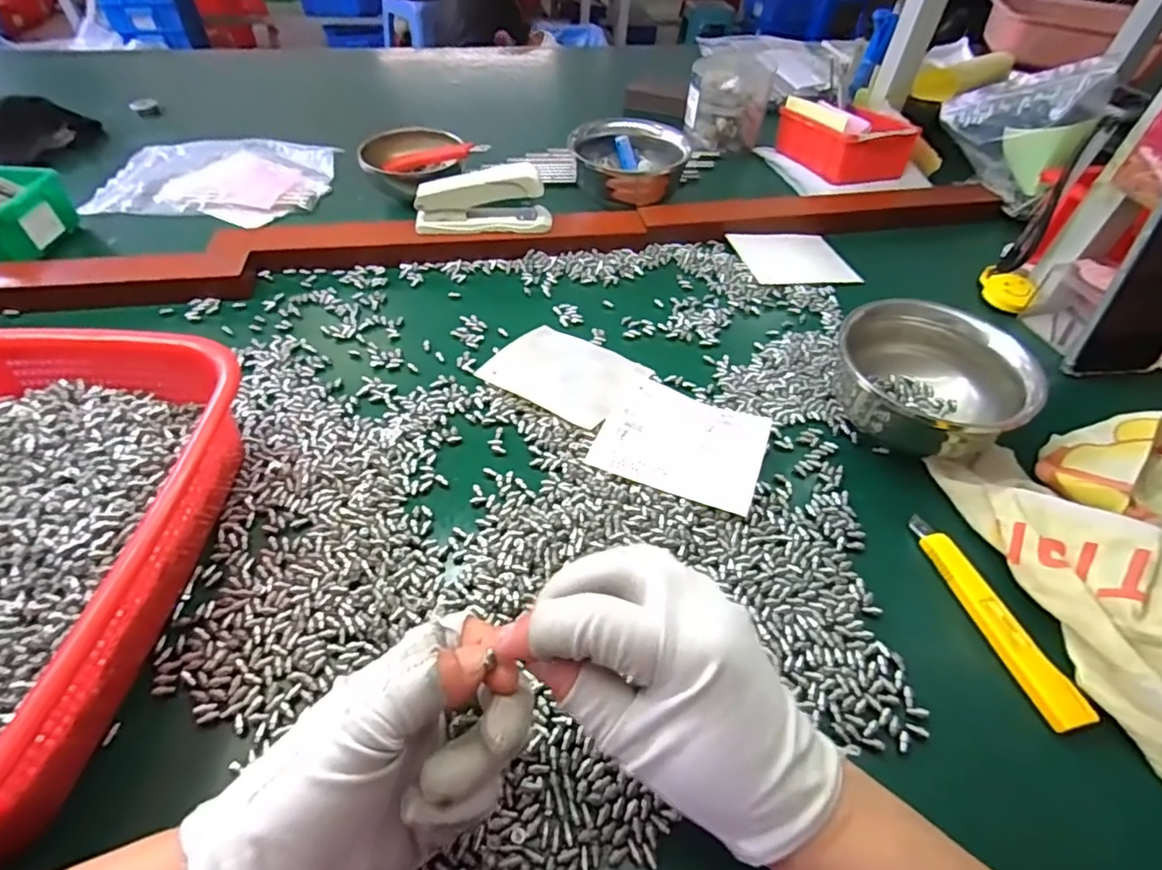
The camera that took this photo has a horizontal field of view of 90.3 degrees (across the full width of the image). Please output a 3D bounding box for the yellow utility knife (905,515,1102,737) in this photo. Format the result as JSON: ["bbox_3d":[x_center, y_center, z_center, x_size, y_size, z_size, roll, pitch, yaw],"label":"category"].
[{"bbox_3d":[0.231,0.099,0.327,0.019,0.011,0.127,-11,50,-12],"label":"yellow utility knife"}]

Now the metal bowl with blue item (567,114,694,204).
[{"bbox_3d":[0.050,-0.285,0.612,0.118,0.071,0.100,4,49,1],"label":"metal bowl with blue item"}]

